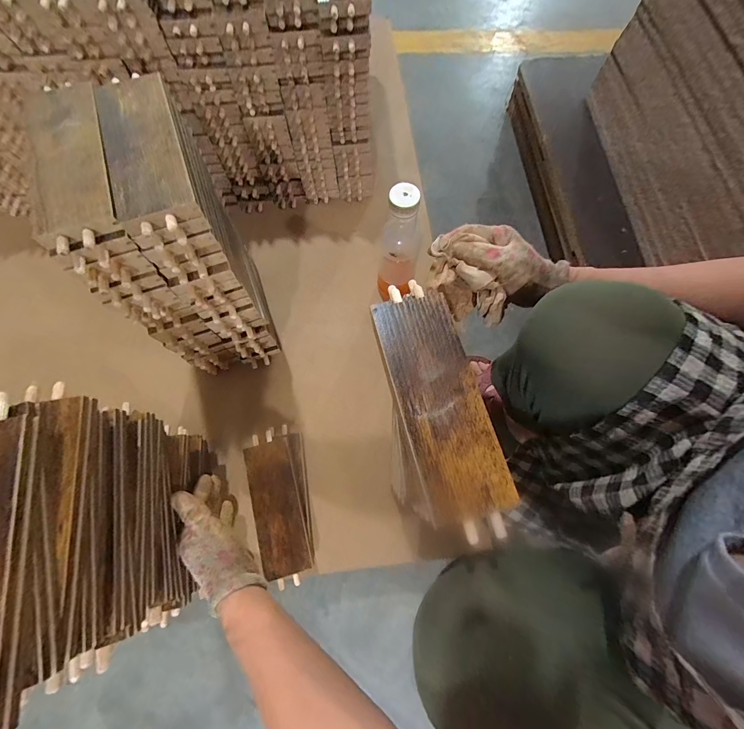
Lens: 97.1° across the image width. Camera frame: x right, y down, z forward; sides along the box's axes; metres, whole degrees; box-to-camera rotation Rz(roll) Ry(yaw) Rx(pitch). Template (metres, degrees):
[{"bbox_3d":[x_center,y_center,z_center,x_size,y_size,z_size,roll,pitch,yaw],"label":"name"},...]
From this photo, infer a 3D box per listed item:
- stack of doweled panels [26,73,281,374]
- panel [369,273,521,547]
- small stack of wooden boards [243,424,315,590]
[{"bbox_3d":[-0.236,-0.136,0.434,0.128,0.301,0.217,-19,73,-6],"label":"stack of doweled panels"},{"bbox_3d":[0.053,0.024,0.261,0.063,0.010,0.198,-14,72,-7],"label":"panel"},{"bbox_3d":[-0.132,0.194,0.470,0.076,0.022,0.198,-10,73,-4],"label":"small stack of wooden boards"}]

